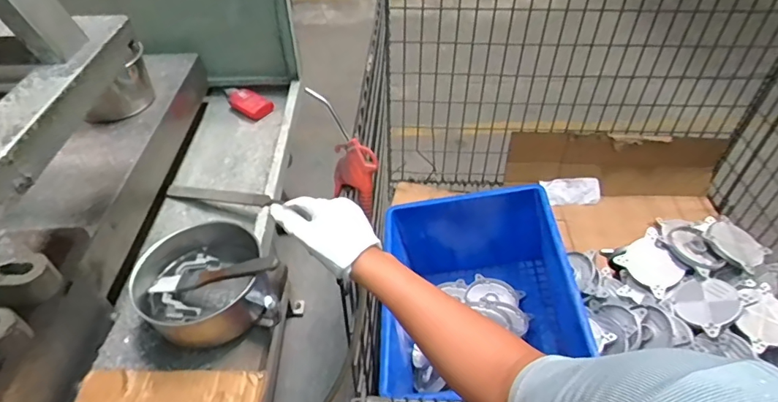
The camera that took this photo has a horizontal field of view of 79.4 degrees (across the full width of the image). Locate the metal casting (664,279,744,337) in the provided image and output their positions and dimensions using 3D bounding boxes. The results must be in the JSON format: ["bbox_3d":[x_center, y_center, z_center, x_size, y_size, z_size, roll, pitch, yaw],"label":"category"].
[{"bbox_3d":[0.784,0.250,1.164,0.153,0.018,0.146,-36,32,-14],"label":"metal casting"}]

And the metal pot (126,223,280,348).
[{"bbox_3d":[-0.217,0.099,0.558,0.146,0.087,0.143,-1,44,0],"label":"metal pot"}]

